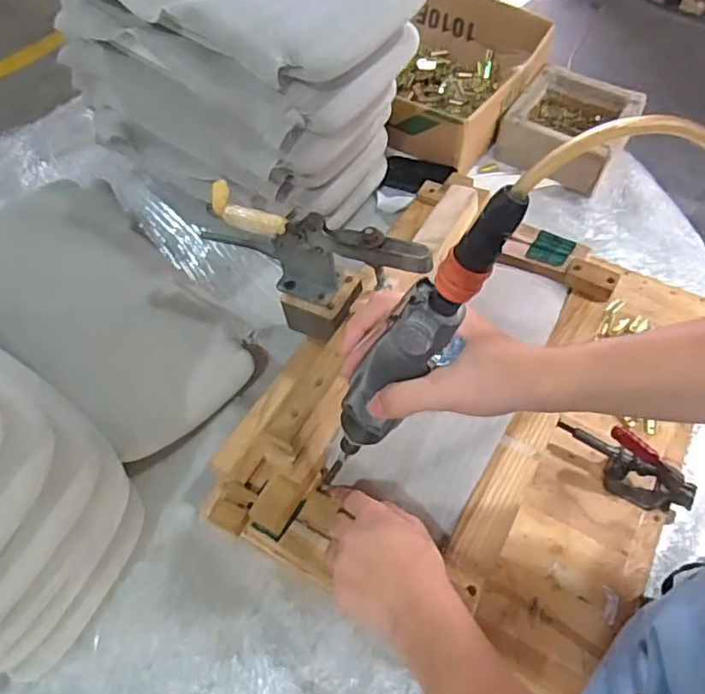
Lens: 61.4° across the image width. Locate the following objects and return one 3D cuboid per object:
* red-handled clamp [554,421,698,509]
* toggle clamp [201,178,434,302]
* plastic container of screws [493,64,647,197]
[{"bbox_3d":[0.279,0.120,0.604,0.140,0.076,0.031,30,63,18],"label":"red-handled clamp"},{"bbox_3d":[-0.036,-0.093,0.628,0.248,0.135,0.048,19,51,22],"label":"toggle clamp"},{"bbox_3d":[0.329,-0.331,0.901,0.164,0.073,0.167,32,64,20],"label":"plastic container of screws"}]

